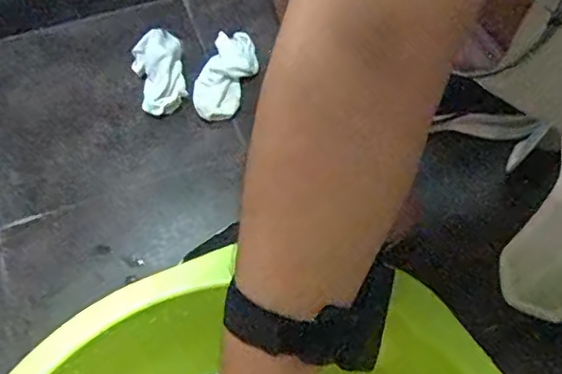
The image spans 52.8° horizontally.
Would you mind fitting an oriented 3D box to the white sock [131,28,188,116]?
[{"bbox_3d":[-0.153,-0.144,0.723,0.062,0.061,0.096,-14,59,-9],"label":"white sock"}]

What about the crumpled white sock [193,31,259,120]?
[{"bbox_3d":[-0.071,-0.148,0.746,0.062,0.031,0.137,16,59,9],"label":"crumpled white sock"}]

